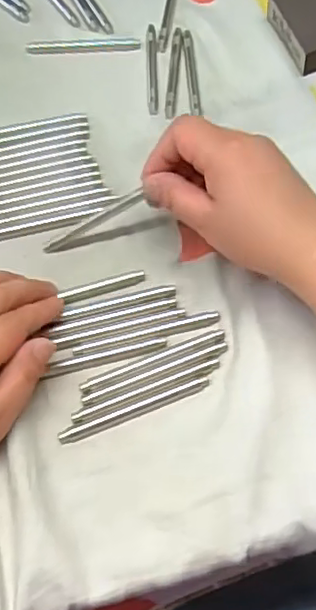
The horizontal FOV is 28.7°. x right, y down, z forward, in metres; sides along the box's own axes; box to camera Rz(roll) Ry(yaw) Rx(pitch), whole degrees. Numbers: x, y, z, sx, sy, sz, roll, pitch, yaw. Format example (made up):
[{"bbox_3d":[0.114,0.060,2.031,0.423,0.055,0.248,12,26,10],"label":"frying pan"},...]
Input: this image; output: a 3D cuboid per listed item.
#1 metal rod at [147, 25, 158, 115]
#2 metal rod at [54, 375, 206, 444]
[{"bbox_3d":[-0.004,-0.189,0.491,0.009,0.004,0.095,-2,64,2],"label":"metal rod"},{"bbox_3d":[-0.014,0.062,0.367,0.092,0.006,0.009,-21,64,-7],"label":"metal rod"}]

